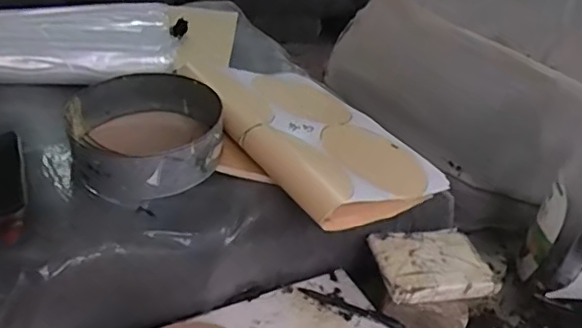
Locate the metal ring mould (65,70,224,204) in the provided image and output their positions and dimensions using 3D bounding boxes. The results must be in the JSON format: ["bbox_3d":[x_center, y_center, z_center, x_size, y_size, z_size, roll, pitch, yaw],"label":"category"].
[{"bbox_3d":[-0.169,-0.031,0.674,0.172,0.072,0.180,0,35,-16],"label":"metal ring mould"}]

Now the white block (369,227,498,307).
[{"bbox_3d":[0.179,0.124,0.723,0.149,0.024,0.101,0,35,-17],"label":"white block"}]

